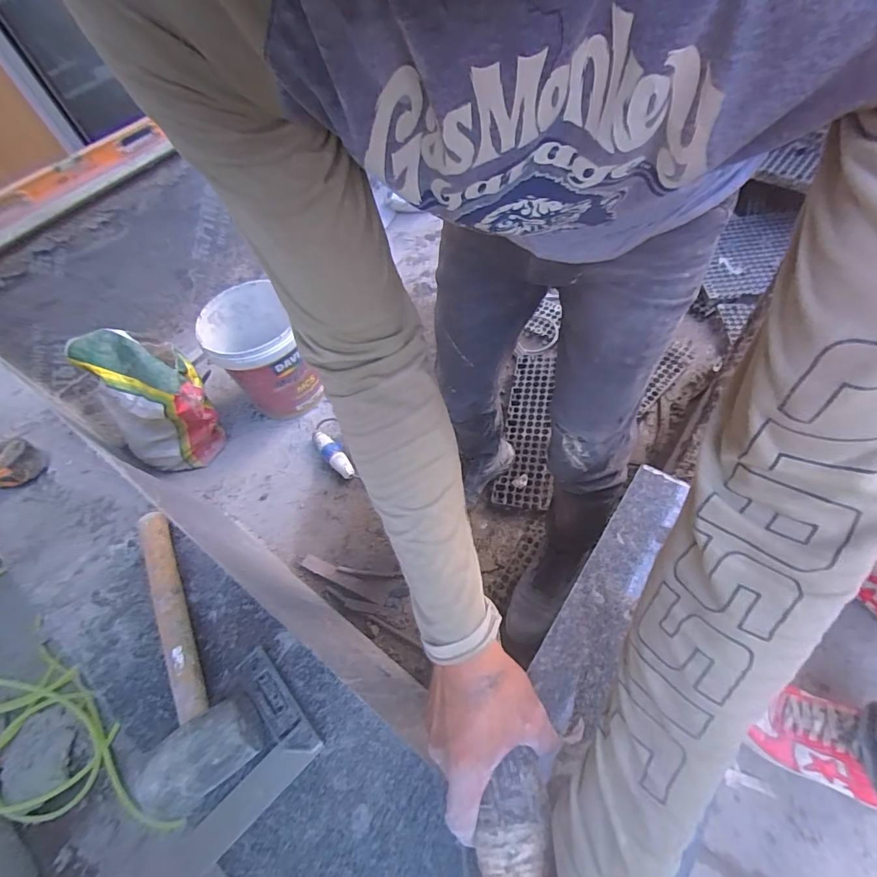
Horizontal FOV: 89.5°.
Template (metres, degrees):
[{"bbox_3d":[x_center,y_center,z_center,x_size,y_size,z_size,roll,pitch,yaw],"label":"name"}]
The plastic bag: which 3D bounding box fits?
[{"bbox_3d":[-0.768,-0.078,1.228,0.237,0.427,0.264,31,66,25],"label":"plastic bag"}]

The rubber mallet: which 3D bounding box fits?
[{"bbox_3d":[-0.302,0.211,0.491,0.099,0.067,0.344,-35,58,-14],"label":"rubber mallet"}]

